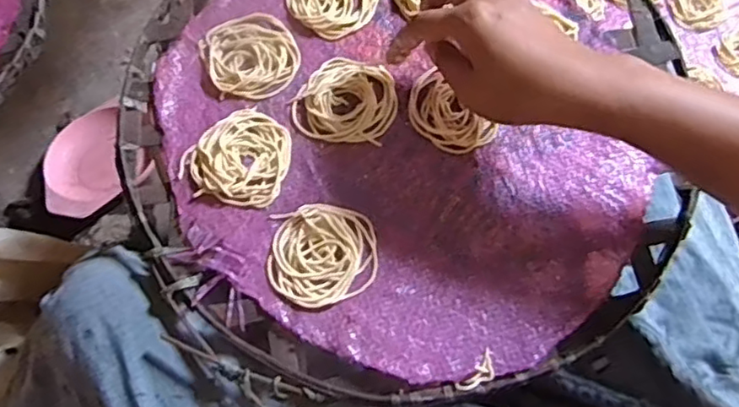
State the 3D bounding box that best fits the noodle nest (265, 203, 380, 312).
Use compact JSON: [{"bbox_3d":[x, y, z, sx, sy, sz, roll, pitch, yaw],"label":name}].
[{"bbox_3d":[-0.030,0.034,0.418,0.068,0.009,0.067,-1,71,-1],"label":"noodle nest"}]

